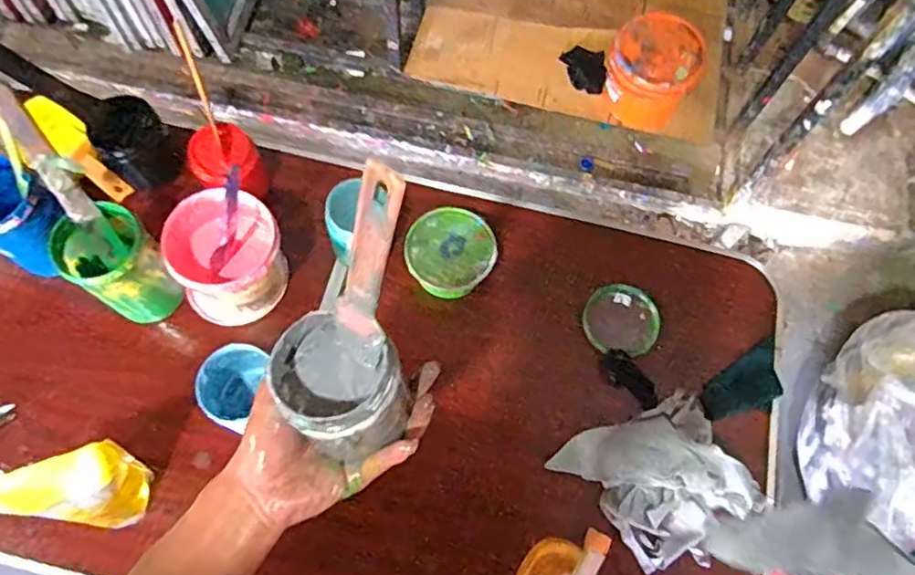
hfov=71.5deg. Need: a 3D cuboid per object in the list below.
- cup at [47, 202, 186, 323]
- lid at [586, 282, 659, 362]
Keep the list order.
[{"bbox_3d":[-0.402,-0.024,0.768,0.097,0.146,0.096,36,72,11],"label":"cup"},{"bbox_3d":[0.221,0.041,0.849,0.095,0.009,0.101,1,69,-2],"label":"lid"}]

